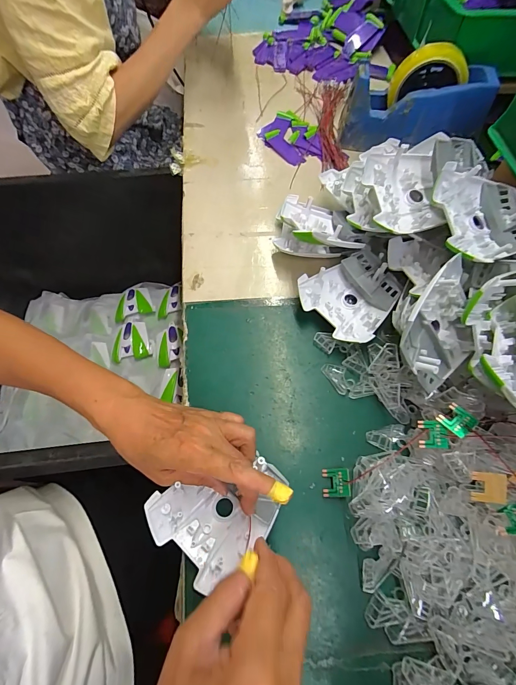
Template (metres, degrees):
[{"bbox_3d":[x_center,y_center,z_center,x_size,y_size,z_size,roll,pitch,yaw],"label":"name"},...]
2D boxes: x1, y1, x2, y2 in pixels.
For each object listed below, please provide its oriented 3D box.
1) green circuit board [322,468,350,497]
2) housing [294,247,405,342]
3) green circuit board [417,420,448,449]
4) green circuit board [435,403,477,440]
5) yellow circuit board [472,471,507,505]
[{"bbox_3d":[0.074,0.133,0.307,0.025,0.004,0.024,-13,57,27],"label":"green circuit board"},{"bbox_3d":[0.112,-0.055,0.381,0.108,0.032,0.096,-40,69,-14],"label":"housing"},{"bbox_3d":[0.160,0.084,0.297,0.024,0.004,0.024,0,80,11],"label":"green circuit board"},{"bbox_3d":[0.181,0.070,0.294,0.024,0.004,0.026,-43,56,-11],"label":"green circuit board"},{"bbox_3d":[0.192,0.121,0.269,0.025,0.004,0.025,-3,87,30],"label":"yellow circuit board"}]

